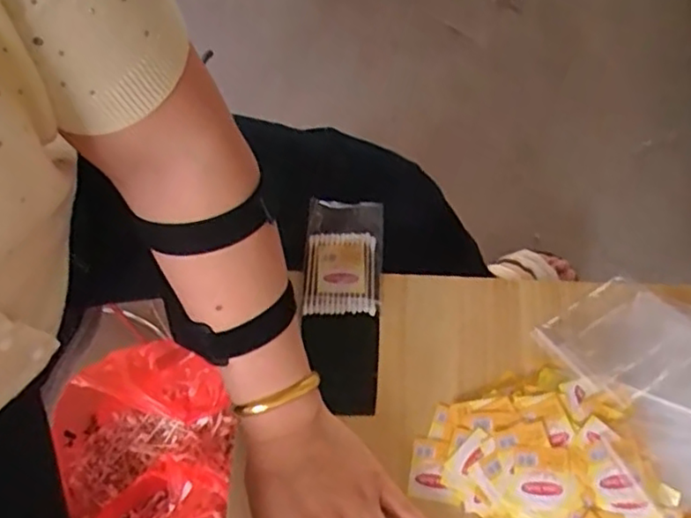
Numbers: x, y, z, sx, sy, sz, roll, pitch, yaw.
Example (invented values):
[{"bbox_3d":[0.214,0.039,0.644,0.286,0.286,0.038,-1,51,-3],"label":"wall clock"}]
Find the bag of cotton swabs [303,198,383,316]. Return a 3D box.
[{"bbox_3d":[-0.001,-0.001,0.559,0.062,0.012,0.100,2,65,1],"label":"bag of cotton swabs"}]

